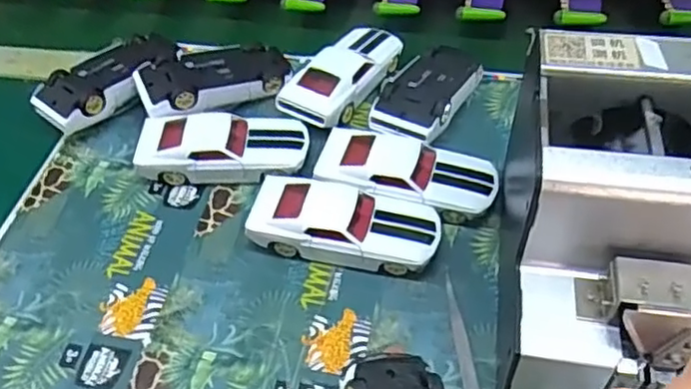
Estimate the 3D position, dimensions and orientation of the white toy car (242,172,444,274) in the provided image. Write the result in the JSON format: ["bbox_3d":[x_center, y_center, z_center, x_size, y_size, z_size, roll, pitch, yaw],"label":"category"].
[{"bbox_3d":[-0.001,0.022,0.445,0.126,0.030,0.056,7,50,9],"label":"white toy car"}]

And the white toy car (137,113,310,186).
[{"bbox_3d":[-0.093,-0.038,0.497,0.124,0.030,0.054,0,49,2],"label":"white toy car"}]

